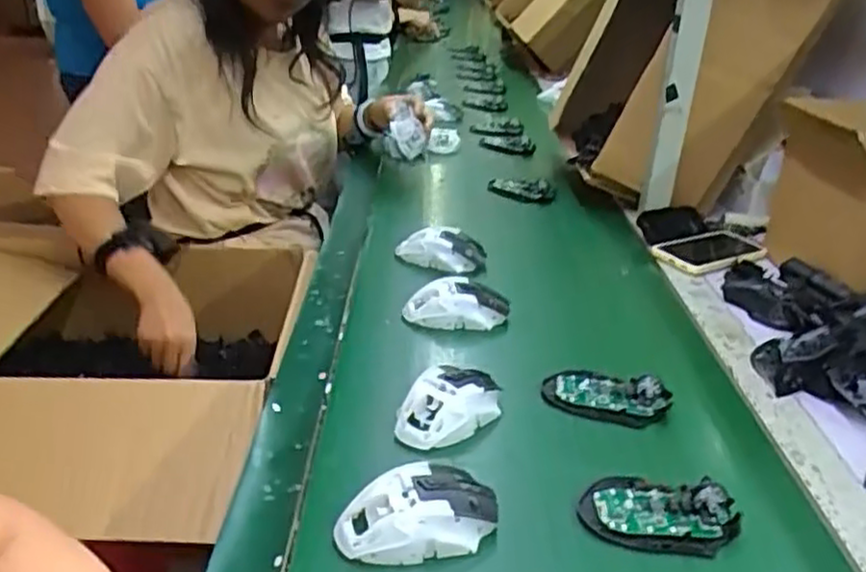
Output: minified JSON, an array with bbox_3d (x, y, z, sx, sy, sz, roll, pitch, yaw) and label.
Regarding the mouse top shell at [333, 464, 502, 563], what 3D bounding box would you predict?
[{"bbox_3d":[-0.011,0.163,0.531,0.118,0.038,0.065,-4,26,-16],"label":"mouse top shell"}]

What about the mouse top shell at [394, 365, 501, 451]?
[{"bbox_3d":[0.017,0.106,0.670,0.068,0.038,0.111,21,30,34],"label":"mouse top shell"}]

